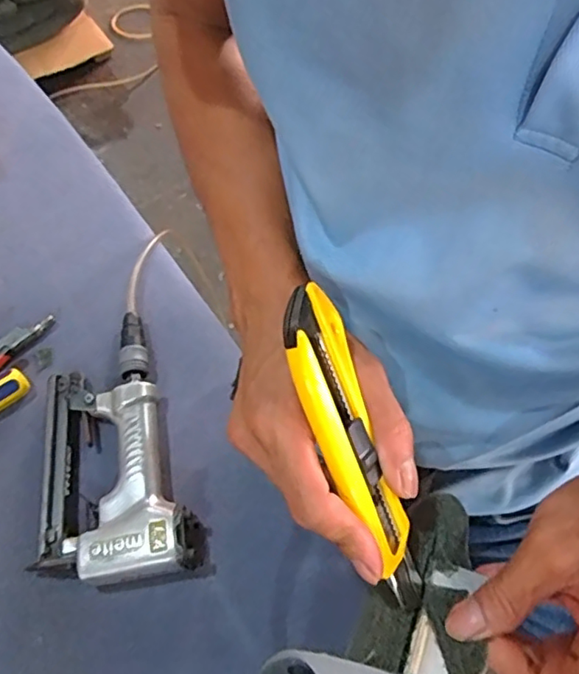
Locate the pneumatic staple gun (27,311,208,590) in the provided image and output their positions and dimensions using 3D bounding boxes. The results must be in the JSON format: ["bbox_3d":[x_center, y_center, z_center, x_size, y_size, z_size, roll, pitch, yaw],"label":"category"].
[{"bbox_3d":[-0.163,0.093,0.525,0.128,0.039,0.253,-14,61,-6],"label":"pneumatic staple gun"}]

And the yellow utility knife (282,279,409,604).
[{"bbox_3d":[0.028,0.047,0.273,0.030,0.018,0.142,-20,95,-9],"label":"yellow utility knife"}]

